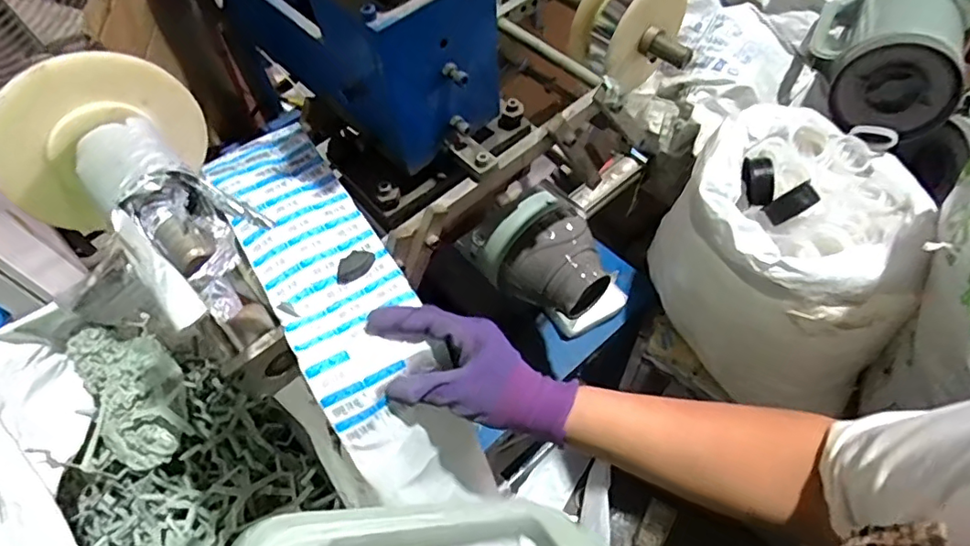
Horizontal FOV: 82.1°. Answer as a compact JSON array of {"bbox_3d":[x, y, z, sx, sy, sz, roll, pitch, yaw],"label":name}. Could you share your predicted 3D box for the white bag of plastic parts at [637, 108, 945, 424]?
[{"bbox_3d":[0.462,-0.041,0.901,0.331,0.315,0.370,17,60,14],"label":"white bag of plastic parts"}]

